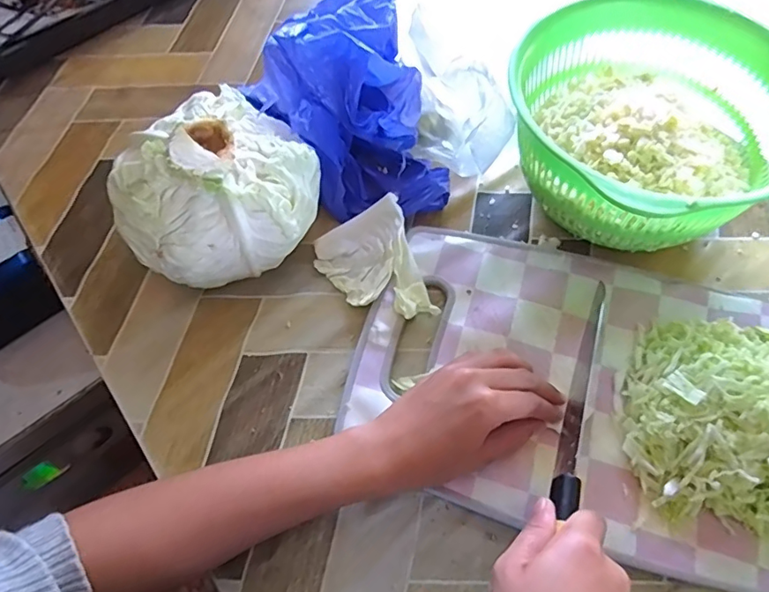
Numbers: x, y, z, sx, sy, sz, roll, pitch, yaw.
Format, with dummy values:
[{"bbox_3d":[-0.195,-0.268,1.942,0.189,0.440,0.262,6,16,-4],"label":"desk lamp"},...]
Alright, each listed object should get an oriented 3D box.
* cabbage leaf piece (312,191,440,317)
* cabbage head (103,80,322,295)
[{"bbox_3d":[-0.012,-0.024,0.435,0.078,0.028,0.109,-17,63,-7],"label":"cabbage leaf piece"},{"bbox_3d":[-0.128,-0.077,0.418,0.121,0.112,0.148,33,68,18],"label":"cabbage head"}]

